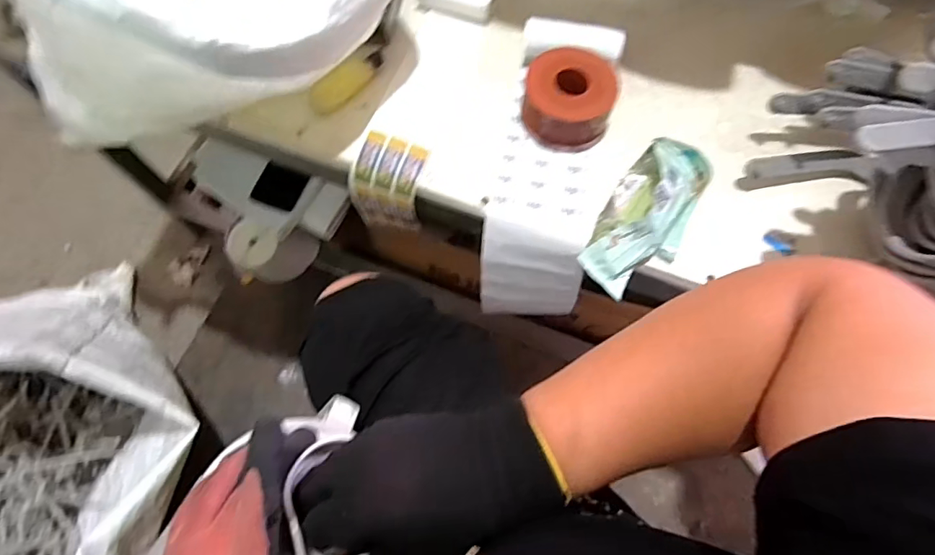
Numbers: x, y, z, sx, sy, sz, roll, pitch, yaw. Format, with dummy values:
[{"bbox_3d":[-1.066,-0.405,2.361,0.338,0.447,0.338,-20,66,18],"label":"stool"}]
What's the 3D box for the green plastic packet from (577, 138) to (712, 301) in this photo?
[{"bbox_3d":[0.181,-0.063,0.509,0.079,0.044,0.180,29,71,12],"label":"green plastic packet"}]

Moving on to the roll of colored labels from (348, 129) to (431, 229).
[{"bbox_3d":[-0.086,-0.103,0.596,0.076,0.115,0.066,17,69,8],"label":"roll of colored labels"}]

